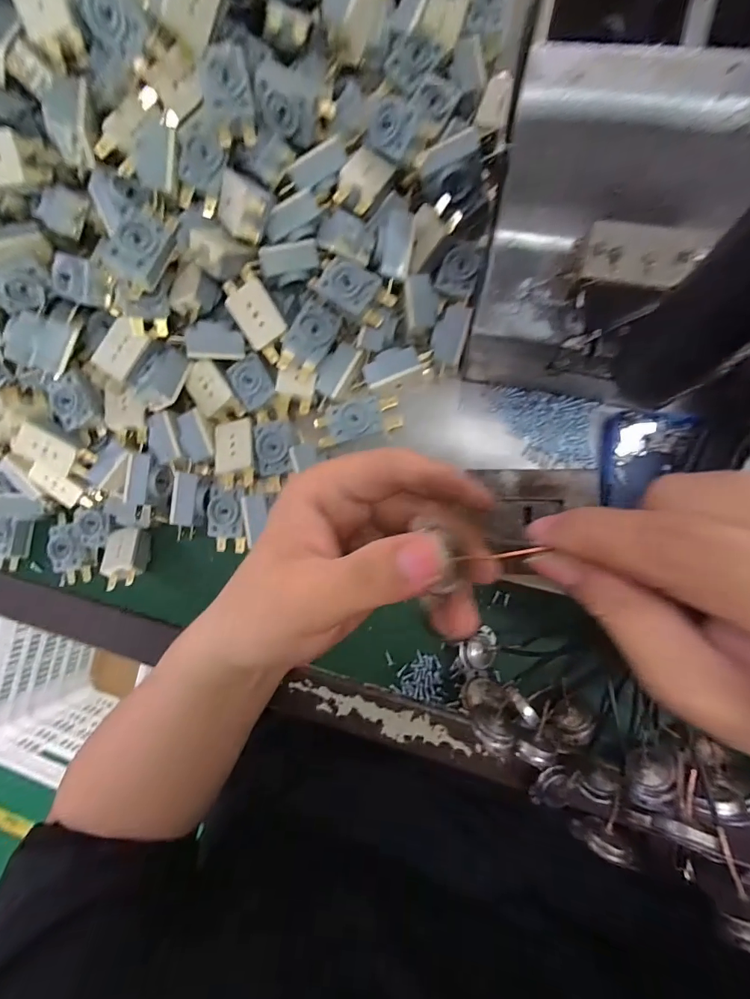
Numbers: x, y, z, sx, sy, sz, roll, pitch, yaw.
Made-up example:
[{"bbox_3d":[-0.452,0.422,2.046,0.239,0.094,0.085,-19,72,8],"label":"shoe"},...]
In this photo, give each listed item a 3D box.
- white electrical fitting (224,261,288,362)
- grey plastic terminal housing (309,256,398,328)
[{"bbox_3d":[-0.078,-0.123,0.285,0.029,0.011,0.058,-25,104,10],"label":"white electrical fitting"},{"bbox_3d":[-0.013,-0.133,0.269,0.048,0.009,0.028,38,94,9],"label":"grey plastic terminal housing"}]

